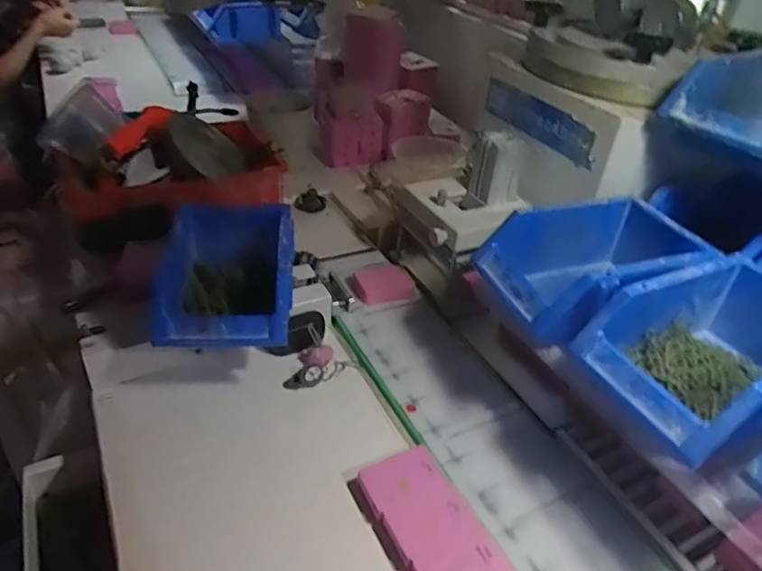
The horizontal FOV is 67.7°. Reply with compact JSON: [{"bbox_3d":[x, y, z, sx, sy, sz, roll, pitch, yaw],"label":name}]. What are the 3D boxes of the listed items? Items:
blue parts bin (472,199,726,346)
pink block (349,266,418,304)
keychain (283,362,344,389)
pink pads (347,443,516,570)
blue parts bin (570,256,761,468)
[{"bbox_3d":[0.203,-0.016,0.526,0.208,0.078,0.125,-9,38,-19],"label":"blue parts bin"},{"bbox_3d":[0.002,-0.002,0.688,0.070,0.014,0.058,-5,37,-14],"label":"pink block"},{"bbox_3d":[-0.069,0.092,0.590,0.065,0.008,0.022,-19,43,-25],"label":"keychain"},{"bbox_3d":[0.037,0.192,0.455,0.076,0.015,0.131,-15,41,-26],"label":"pink pads"},{"bbox_3d":[0.258,0.051,0.433,0.181,0.069,0.122,-13,40,-24],"label":"blue parts bin"}]

